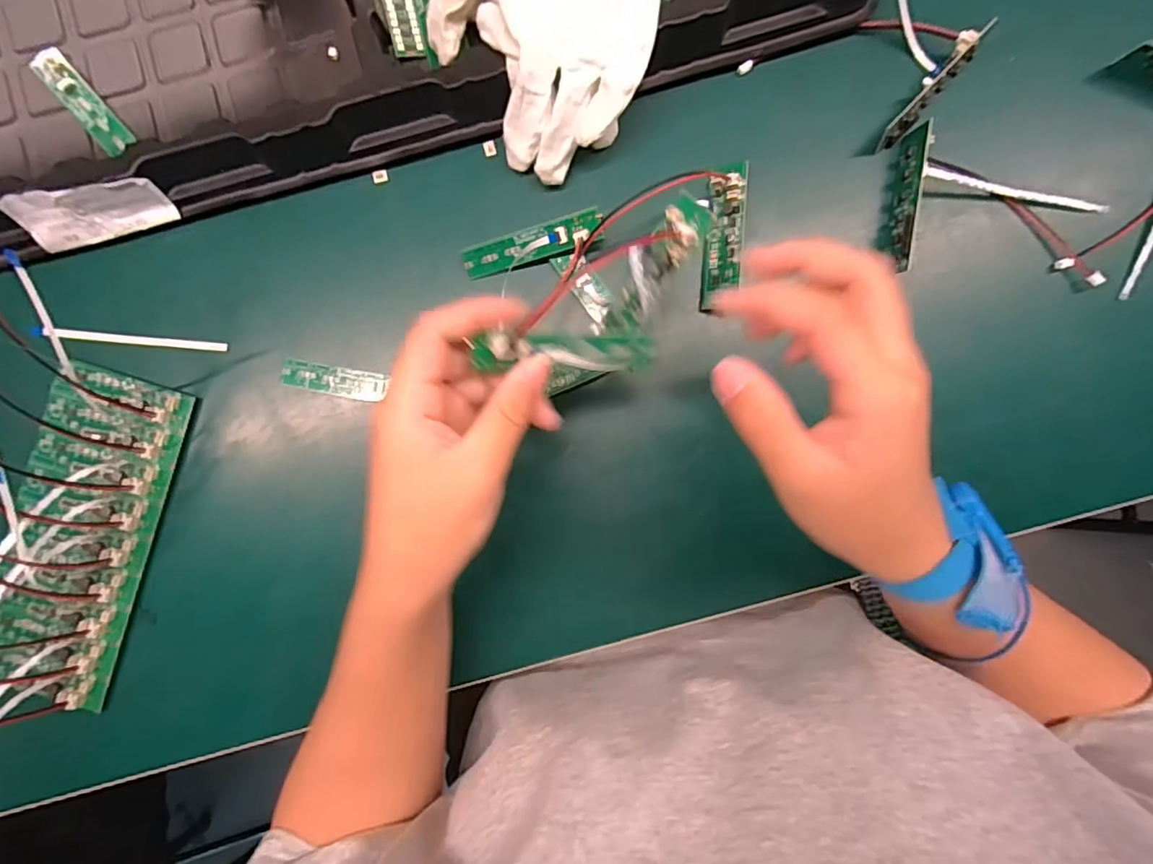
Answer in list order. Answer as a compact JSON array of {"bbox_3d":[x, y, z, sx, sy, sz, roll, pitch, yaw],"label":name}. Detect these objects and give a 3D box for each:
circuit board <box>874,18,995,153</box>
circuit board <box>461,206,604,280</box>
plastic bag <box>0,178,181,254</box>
[{"bbox_3d":[0.200,-0.194,0.312,0.013,0.028,0.076,43,91,0],"label":"circuit board"},{"bbox_3d":[-0.026,-0.106,0.312,0.081,0.010,0.017,-14,114,11],"label":"circuit board"},{"bbox_3d":[-0.272,-0.124,0.311,0.076,0.035,0.006,-13,63,-5],"label":"plastic bag"}]

